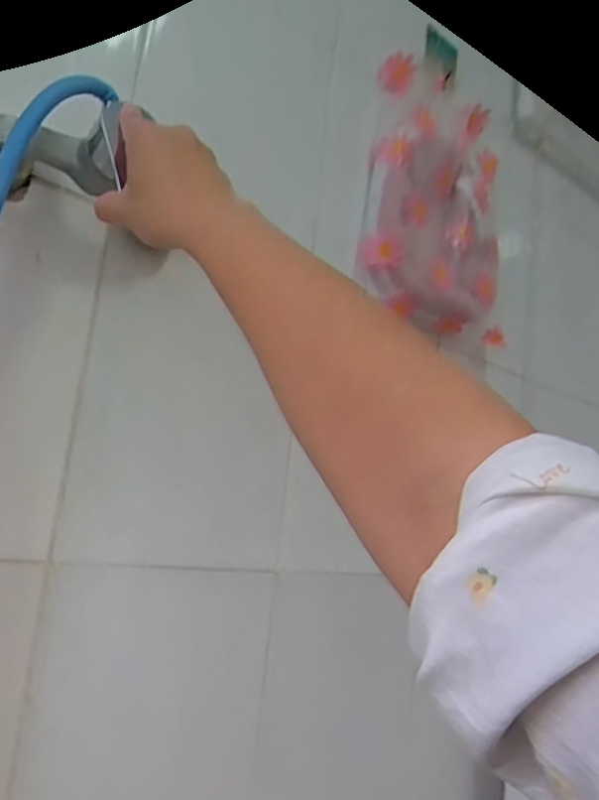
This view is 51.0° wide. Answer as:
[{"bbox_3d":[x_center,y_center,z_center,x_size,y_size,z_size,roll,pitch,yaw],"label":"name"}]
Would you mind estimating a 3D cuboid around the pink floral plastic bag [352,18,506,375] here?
[{"bbox_3d":[0.208,-0.278,0.879,0.271,0.380,0.063,16,-14,-42],"label":"pink floral plastic bag"}]

